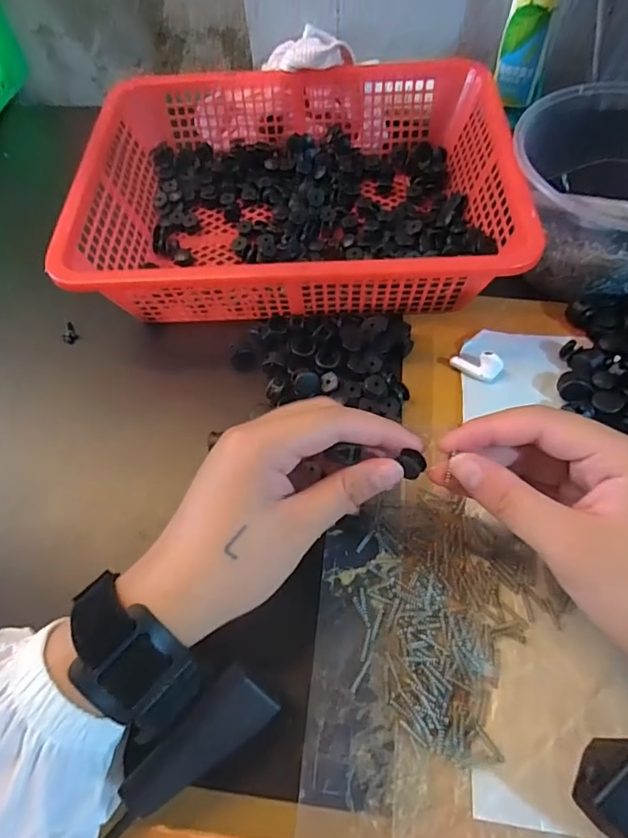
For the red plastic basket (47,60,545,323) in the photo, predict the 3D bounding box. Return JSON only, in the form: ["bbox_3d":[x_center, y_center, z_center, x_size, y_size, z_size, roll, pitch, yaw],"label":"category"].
[{"bbox_3d":[-0.013,-0.169,0.371,0.290,0.071,0.208,-2,61,3],"label":"red plastic basket"}]

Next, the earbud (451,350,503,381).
[{"bbox_3d":[0.107,-0.036,0.325,0.031,0.014,0.015,24,65,16],"label":"earbud"}]

